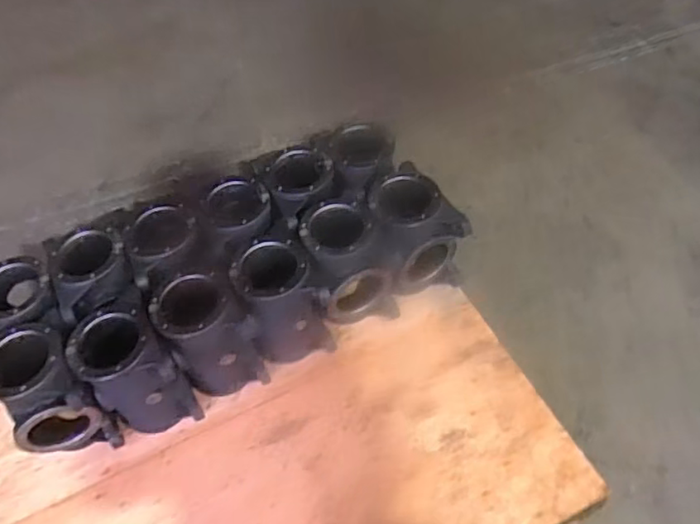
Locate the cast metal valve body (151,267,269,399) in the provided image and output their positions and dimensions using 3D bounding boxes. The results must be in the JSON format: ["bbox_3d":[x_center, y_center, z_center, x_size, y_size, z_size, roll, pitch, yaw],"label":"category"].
[{"bbox_3d":[-0.297,0.156,1.301,0.180,0.300,0.148,-21,55,-10],"label":"cast metal valve body"}]

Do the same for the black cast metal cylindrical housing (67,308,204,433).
[{"bbox_3d":[-0.439,0.238,1.257,0.162,0.277,0.201,-34,58,-19],"label":"black cast metal cylindrical housing"}]

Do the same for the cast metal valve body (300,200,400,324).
[{"bbox_3d":[-0.012,0.003,1.390,0.159,0.232,0.187,-21,55,-10],"label":"cast metal valve body"}]

